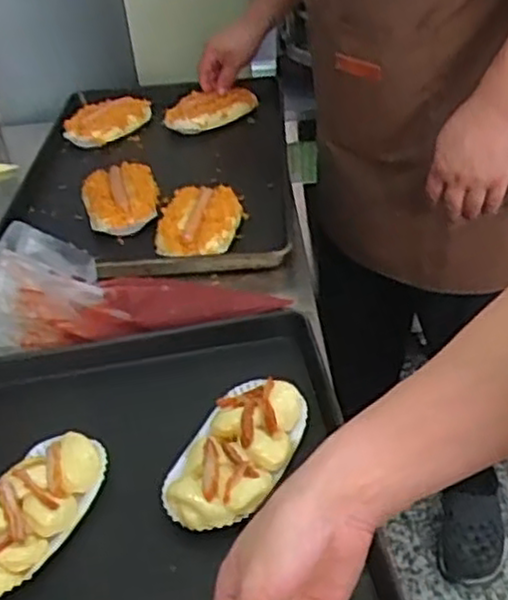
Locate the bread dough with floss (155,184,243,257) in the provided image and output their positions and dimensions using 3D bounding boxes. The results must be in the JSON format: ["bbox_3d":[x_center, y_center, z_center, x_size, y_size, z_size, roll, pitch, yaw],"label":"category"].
[{"bbox_3d":[-0.072,-0.114,0.995,0.100,0.027,0.154,1,38,9],"label":"bread dough with floss"}]

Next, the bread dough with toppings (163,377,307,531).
[{"bbox_3d":[-0.014,0.133,0.664,0.094,0.034,0.167,13,41,22],"label":"bread dough with toppings"}]

